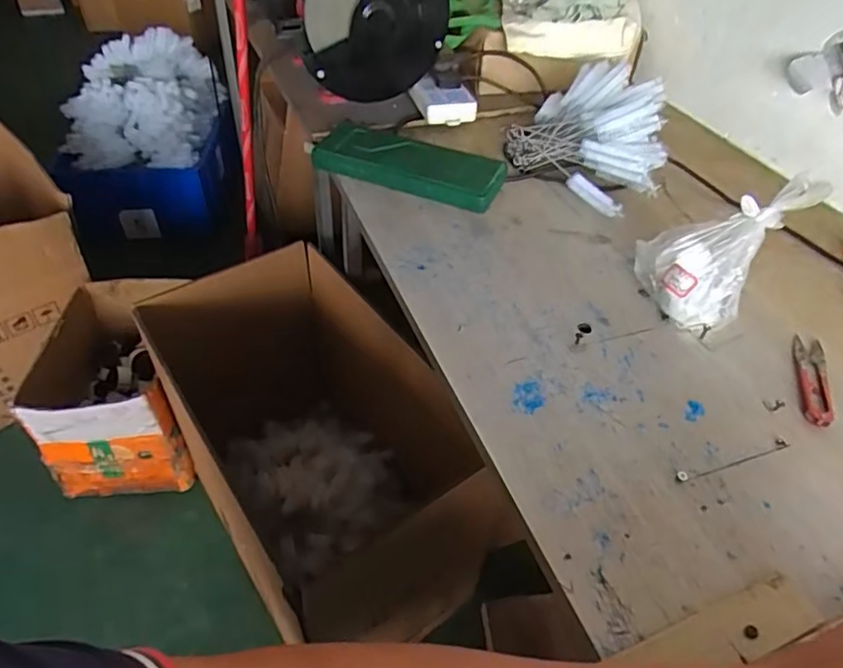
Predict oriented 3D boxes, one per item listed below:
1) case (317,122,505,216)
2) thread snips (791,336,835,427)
[{"bbox_3d":[-0.021,-0.231,0.806,0.272,0.034,0.111,17,44,14],"label":"case"},{"bbox_3d":[0.365,0.040,0.558,0.028,0.007,0.113,18,44,14],"label":"thread snips"}]

